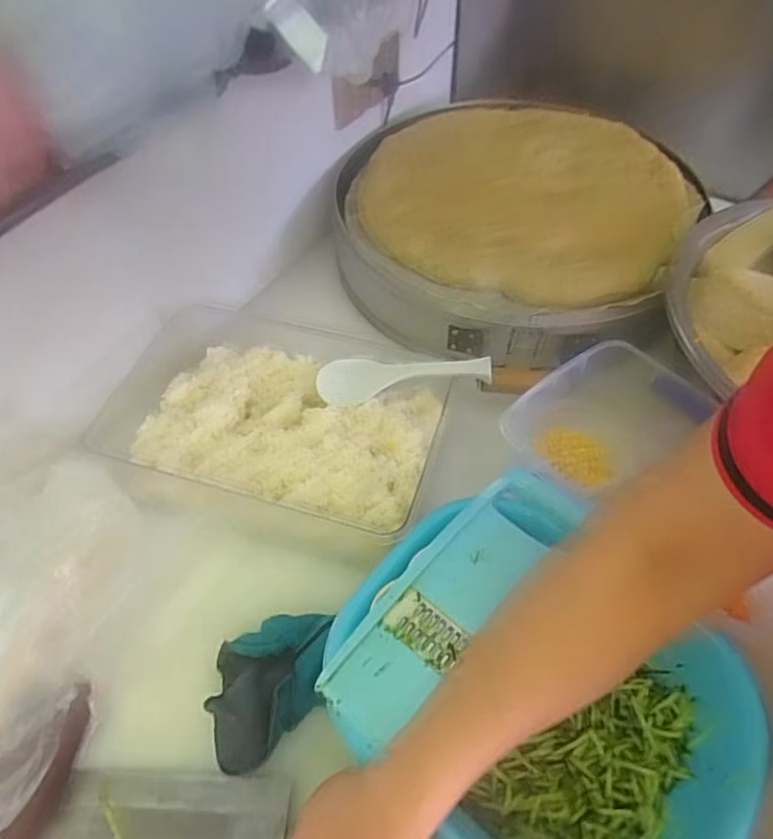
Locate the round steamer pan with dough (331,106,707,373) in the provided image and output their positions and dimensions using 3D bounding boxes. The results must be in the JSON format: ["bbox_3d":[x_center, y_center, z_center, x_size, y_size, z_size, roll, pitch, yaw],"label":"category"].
[{"bbox_3d":[0.189,-0.282,0.880,0.480,0.120,0.459,0,53,-1],"label":"round steamer pan with dough"}]

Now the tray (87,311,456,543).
[{"bbox_3d":[-0.133,-0.010,0.694,0.373,0.061,0.251,11,54,7],"label":"tray"}]

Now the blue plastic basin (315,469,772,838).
[{"bbox_3d":[0.125,0.221,0.514,0.276,0.108,0.319,-38,62,-25],"label":"blue plastic basin"}]

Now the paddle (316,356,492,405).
[{"bbox_3d":[0.019,-0.051,0.676,0.190,0.023,0.054,-7,52,10],"label":"paddle"}]

